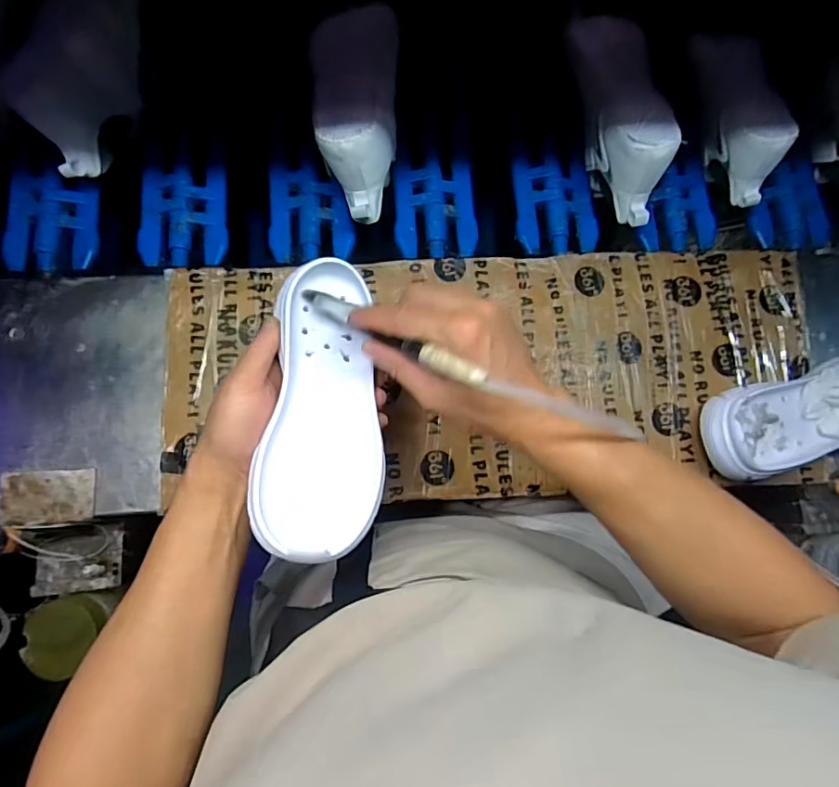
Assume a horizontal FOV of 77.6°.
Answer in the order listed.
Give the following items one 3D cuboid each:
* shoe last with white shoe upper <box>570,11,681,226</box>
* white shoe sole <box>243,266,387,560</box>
[{"bbox_3d":[0.219,-0.312,0.568,0.074,0.086,0.243,-5,74,-1],"label":"shoe last with white shoe upper"},{"bbox_3d":[-0.066,0.006,0.380,0.083,0.039,0.223,0,65,0],"label":"white shoe sole"}]

